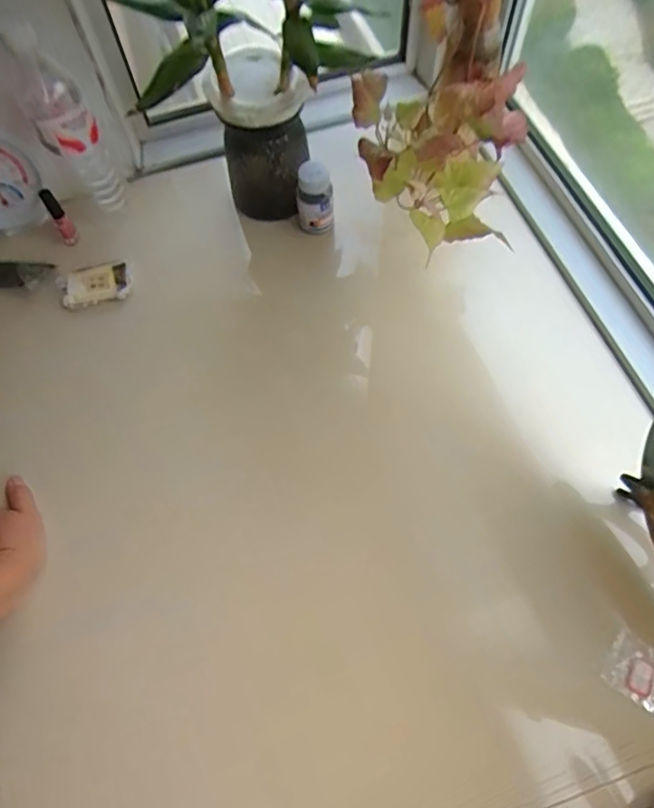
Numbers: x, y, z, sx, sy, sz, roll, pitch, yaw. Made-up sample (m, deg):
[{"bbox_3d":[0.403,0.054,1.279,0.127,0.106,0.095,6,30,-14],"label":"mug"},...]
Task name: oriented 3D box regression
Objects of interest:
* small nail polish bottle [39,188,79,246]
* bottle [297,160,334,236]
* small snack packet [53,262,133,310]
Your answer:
[{"bbox_3d":[-0.333,-0.228,0.668,0.021,0.087,0.018,-33,68,-12],"label":"small nail polish bottle"},{"bbox_3d":[-0.016,-0.248,0.651,0.044,0.081,0.041,-5,65,0],"label":"bottle"},{"bbox_3d":[-0.283,-0.144,0.650,0.089,0.013,0.053,-14,66,-4],"label":"small snack packet"}]

